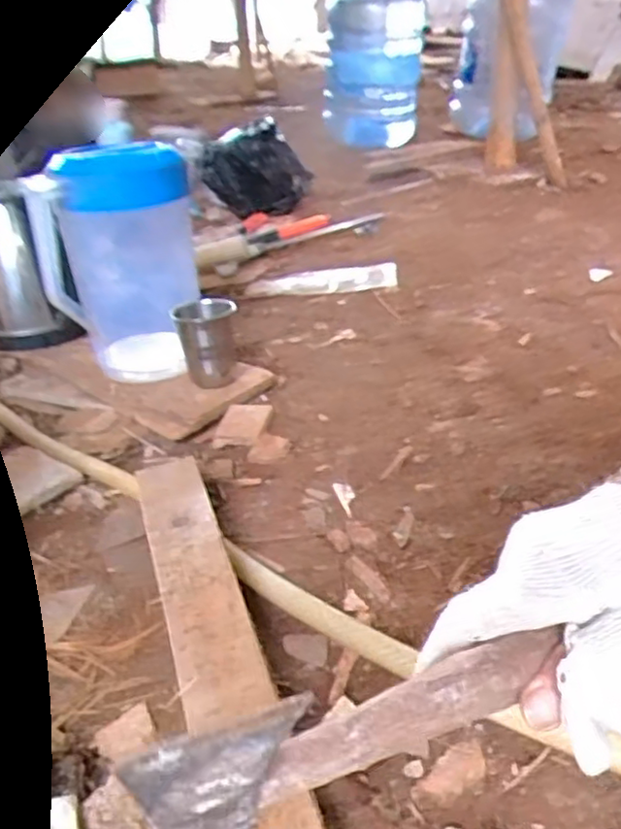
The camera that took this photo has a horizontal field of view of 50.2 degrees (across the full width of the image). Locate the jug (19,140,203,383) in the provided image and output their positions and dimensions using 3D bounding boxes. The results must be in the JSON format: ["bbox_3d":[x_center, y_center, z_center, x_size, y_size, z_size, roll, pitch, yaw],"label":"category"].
[{"bbox_3d":[-0.231,-0.194,0.838,0.185,0.272,0.188,-15,33,-9],"label":"jug"}]

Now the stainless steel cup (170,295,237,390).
[{"bbox_3d":[-0.120,-0.087,0.808,0.073,0.097,0.081,-10,33,-1],"label":"stainless steel cup"}]

